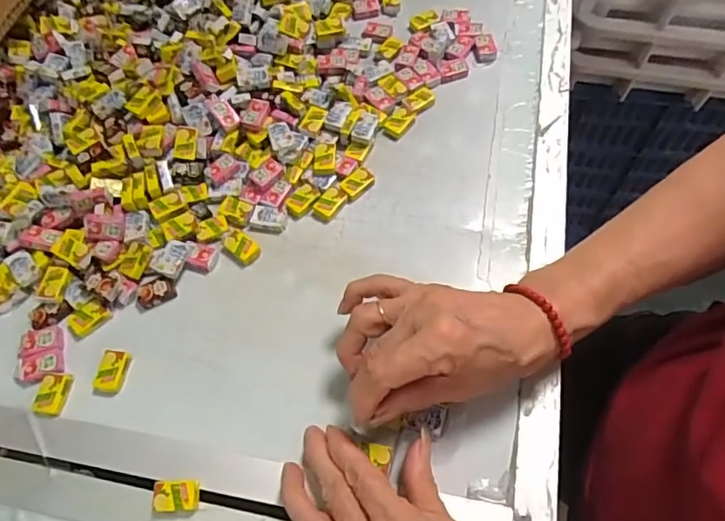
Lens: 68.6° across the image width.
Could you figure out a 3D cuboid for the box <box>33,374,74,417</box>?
[{"bbox_3d":[-0.204,0.088,0.350,0.019,0.006,0.027,6,63,7],"label":"box"}]

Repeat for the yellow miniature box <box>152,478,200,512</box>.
[{"bbox_3d":[-0.112,0.142,0.321,0.027,0.008,0.018,-5,62,1],"label":"yellow miniature box"}]

